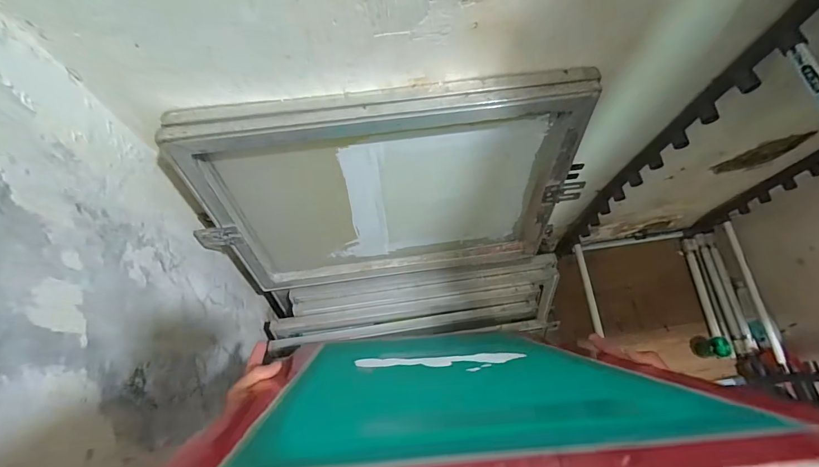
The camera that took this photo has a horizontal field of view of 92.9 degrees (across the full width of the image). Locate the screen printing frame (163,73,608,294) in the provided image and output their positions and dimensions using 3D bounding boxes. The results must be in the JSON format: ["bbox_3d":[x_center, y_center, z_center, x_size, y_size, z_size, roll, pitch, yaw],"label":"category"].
[{"bbox_3d":[-0.025,-0.060,0.771,0.700,0.484,0.042,-6,53,-3],"label":"screen printing frame"}]

